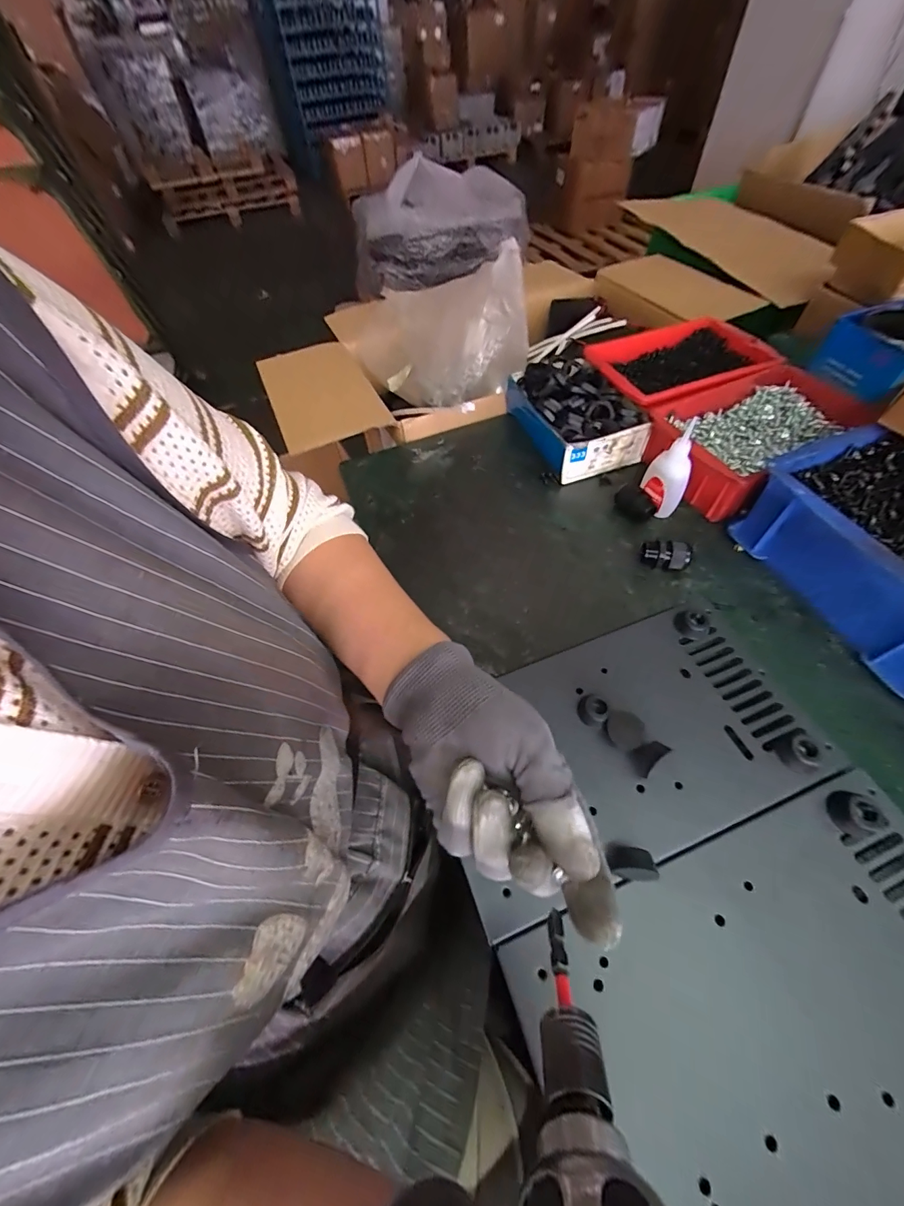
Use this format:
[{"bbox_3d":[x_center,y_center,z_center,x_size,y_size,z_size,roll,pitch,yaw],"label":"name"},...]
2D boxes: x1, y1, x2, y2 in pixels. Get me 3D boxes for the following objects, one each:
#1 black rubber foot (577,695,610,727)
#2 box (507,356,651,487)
[{"bbox_3d":[0.104,0.079,0.302,0.020,0.013,0.020,-2,56,2],"label":"black rubber foot"},{"bbox_3d":[0.139,-0.223,0.485,0.110,0.062,0.160,-18,57,-9],"label":"box"}]

